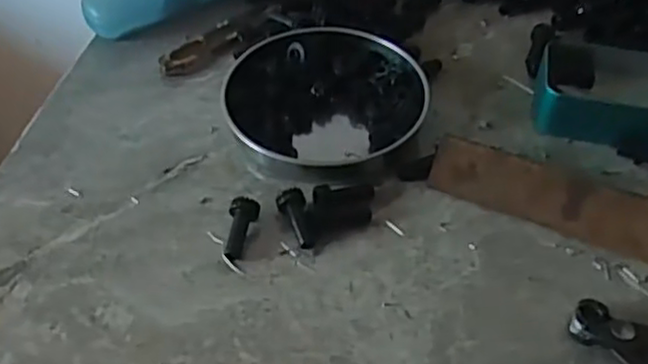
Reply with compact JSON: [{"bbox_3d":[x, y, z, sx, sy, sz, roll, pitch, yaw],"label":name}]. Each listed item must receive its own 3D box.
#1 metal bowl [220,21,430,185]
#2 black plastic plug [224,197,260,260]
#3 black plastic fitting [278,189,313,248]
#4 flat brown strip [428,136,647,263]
[{"bbox_3d":[0.001,-0.056,0.472,0.133,0.023,0.129,1,47,-1],"label":"metal bowl"},{"bbox_3d":[-0.050,0.029,0.408,0.017,0.016,0.039,4,50,3],"label":"black plastic plug"},{"bbox_3d":[-0.018,0.022,0.412,0.018,0.014,0.038,-7,48,-7],"label":"black plastic fitting"},{"bbox_3d":[0.155,0.015,0.415,0.179,0.035,0.006,20,10,16],"label":"flat brown strip"}]

